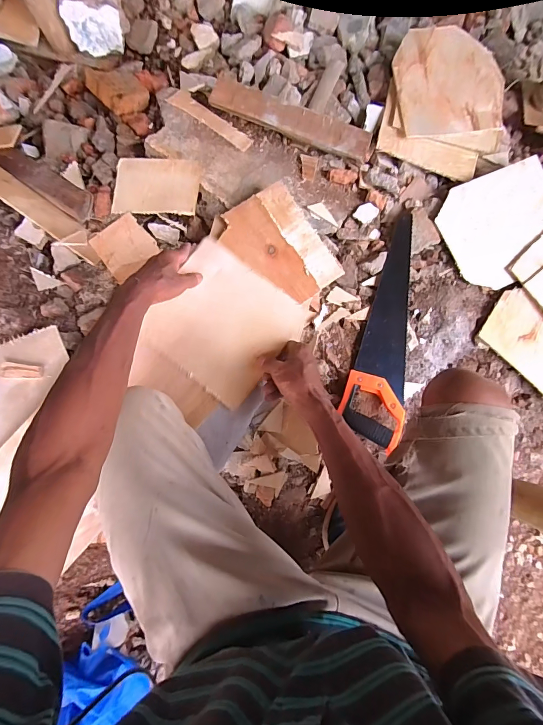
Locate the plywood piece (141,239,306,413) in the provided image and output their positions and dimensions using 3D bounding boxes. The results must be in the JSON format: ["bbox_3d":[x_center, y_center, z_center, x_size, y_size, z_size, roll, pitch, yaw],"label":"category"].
[{"bbox_3d":[-0.076,-0.060,0.571,0.201,0.007,0.189,36,92,6],"label":"plywood piece"}]

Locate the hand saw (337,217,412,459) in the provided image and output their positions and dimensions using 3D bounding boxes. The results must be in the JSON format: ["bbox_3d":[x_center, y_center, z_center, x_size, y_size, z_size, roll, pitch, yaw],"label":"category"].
[{"bbox_3d":[0.211,-0.073,0.691,0.114,0.024,0.447,10,83,0],"label":"hand saw"}]

